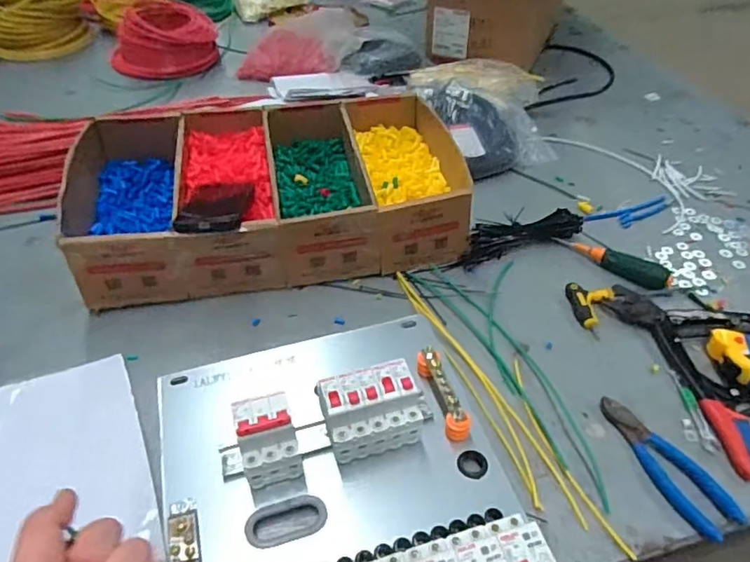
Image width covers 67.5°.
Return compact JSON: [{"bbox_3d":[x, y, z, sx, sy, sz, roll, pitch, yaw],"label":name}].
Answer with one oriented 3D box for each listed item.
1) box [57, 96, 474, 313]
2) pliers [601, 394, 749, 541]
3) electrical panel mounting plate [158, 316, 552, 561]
[{"bbox_3d":[-0.151,-0.133,0.820,0.524,0.111,0.328,-7,45,-8],"label":"box"},{"bbox_3d":[0.294,0.181,0.571,0.047,0.018,0.159,-17,47,-18],"label":"pliers"},{"bbox_3d":[-0.030,0.185,0.507,0.312,0.084,0.388,-12,45,-13],"label":"electrical panel mounting plate"}]

